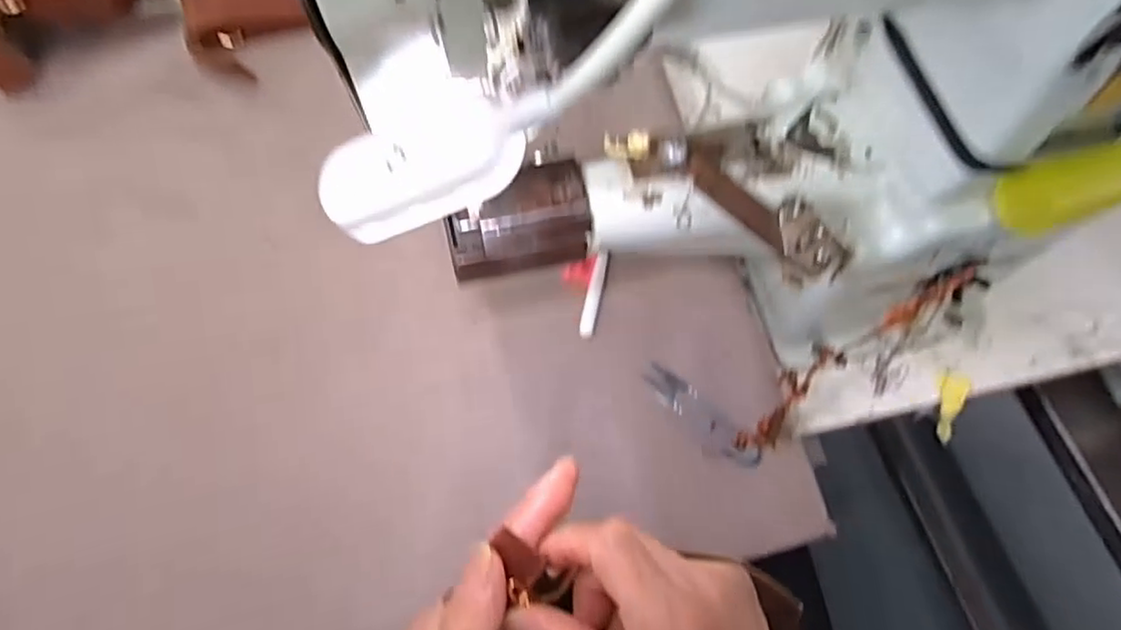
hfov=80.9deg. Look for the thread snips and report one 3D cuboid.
[{"bbox_3d":[0.103,0.076,0.488,0.027,0.005,0.100,-39,72,-18],"label":"thread snips"}]

